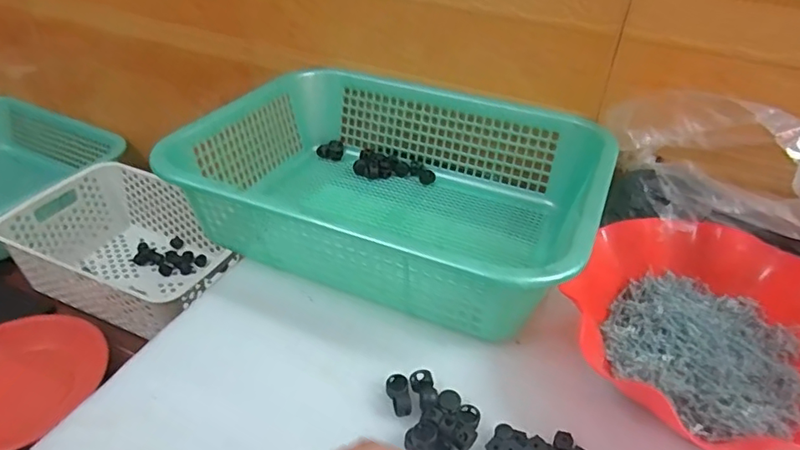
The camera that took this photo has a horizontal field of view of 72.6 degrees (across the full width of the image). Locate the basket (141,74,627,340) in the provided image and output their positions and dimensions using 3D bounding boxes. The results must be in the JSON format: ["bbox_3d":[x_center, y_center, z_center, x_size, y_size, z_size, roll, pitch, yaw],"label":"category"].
[{"bbox_3d":[-0.005,-0.050,0.551,0.389,0.092,0.299,15,40,16],"label":"basket"}]

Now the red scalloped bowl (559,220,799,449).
[{"bbox_3d":[0.238,0.080,0.420,0.205,0.059,0.190,2,38,-1],"label":"red scalloped bowl"}]

